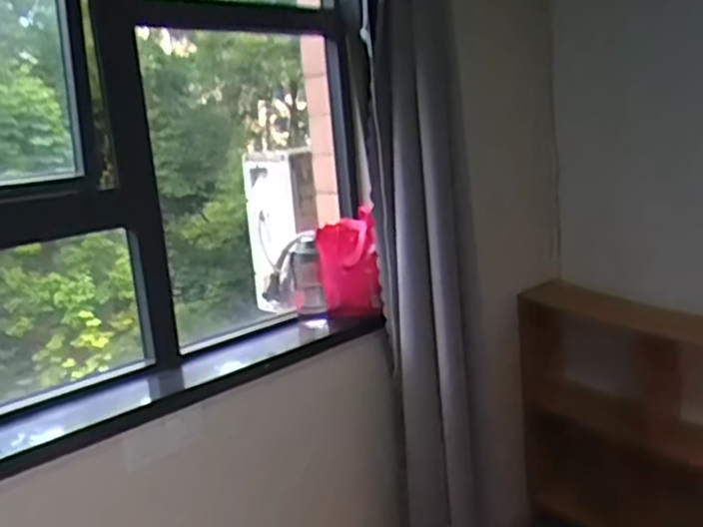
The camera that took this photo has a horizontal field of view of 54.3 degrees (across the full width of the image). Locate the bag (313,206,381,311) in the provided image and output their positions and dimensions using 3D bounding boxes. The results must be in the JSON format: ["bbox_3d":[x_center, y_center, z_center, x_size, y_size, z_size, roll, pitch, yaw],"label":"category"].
[{"bbox_3d":[-0.008,-0.005,1.708,0.140,0.225,0.134,-4,11,1],"label":"bag"}]

